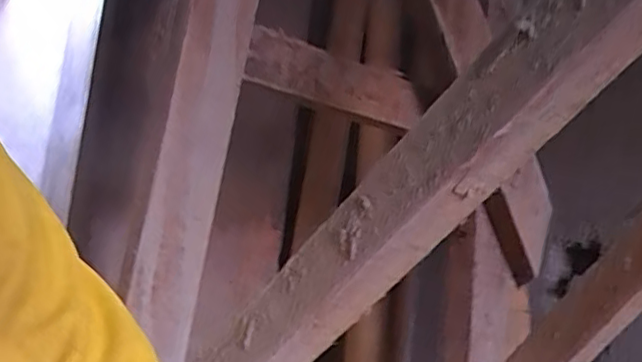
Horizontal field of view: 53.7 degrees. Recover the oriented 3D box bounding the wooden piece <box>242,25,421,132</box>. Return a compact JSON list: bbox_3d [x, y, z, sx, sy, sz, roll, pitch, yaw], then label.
[{"bbox_3d":[0.018,-0.104,0.666,0.197,0.059,0.038,12,-10,-35],"label":"wooden piece"}]

